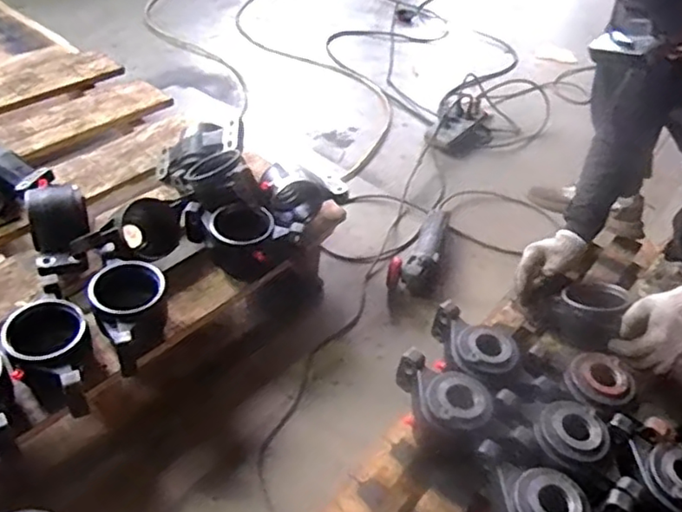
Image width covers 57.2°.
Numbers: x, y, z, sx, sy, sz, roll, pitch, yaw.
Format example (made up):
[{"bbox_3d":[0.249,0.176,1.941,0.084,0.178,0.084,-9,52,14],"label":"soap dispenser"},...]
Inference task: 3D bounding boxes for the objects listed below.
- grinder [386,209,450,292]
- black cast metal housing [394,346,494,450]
[{"bbox_3d":[0.190,-0.025,1.431,0.095,0.064,0.283,17,43,13],"label":"grinder"},{"bbox_3d":[0.161,0.222,0.975,0.105,0.088,0.149,-4,45,-13],"label":"black cast metal housing"}]

